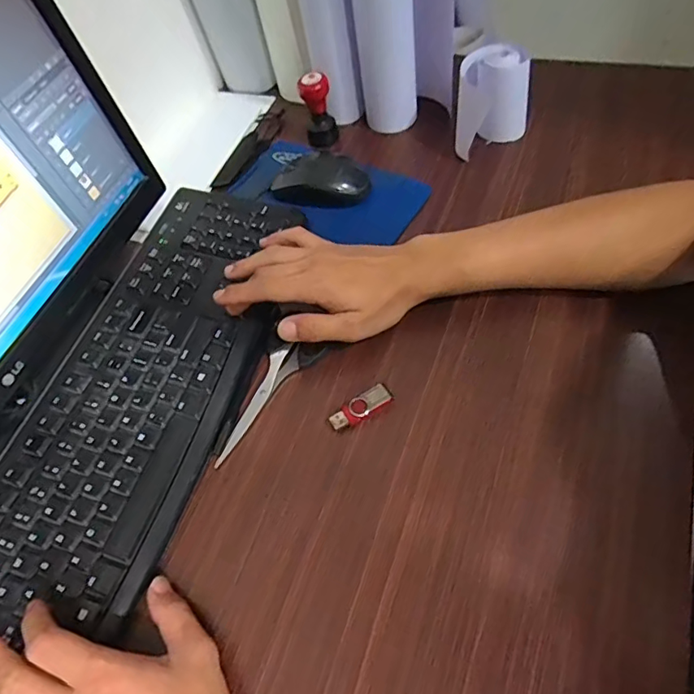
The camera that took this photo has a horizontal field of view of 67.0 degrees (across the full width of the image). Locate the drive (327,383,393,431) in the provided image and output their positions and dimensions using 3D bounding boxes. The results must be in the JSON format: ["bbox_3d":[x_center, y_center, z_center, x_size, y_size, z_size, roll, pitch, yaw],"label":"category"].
[{"bbox_3d":[0.011,0.049,0.423,0.053,0.013,0.018,-27,62,-14],"label":"drive"}]

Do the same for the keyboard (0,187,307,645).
[{"bbox_3d":[-0.173,0.025,0.450,0.153,0.017,0.423,13,60,9],"label":"keyboard"}]

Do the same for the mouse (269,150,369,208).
[{"bbox_3d":[-0.028,-0.185,0.572,0.112,0.034,0.051,9,56,12],"label":"mouse"}]

